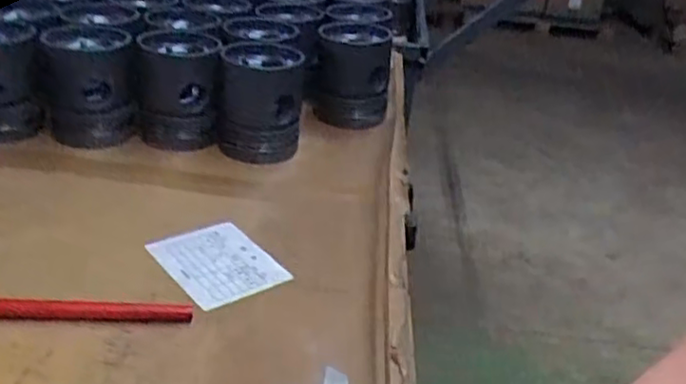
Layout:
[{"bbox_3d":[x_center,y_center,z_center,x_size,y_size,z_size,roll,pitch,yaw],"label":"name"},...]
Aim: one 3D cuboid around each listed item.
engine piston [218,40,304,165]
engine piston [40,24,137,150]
[{"bbox_3d":[-0.099,-0.116,0.836,0.092,0.108,0.088,4,27,-1],"label":"engine piston"},{"bbox_3d":[-0.286,-0.121,0.793,0.092,0.125,0.083,4,27,-1],"label":"engine piston"}]

